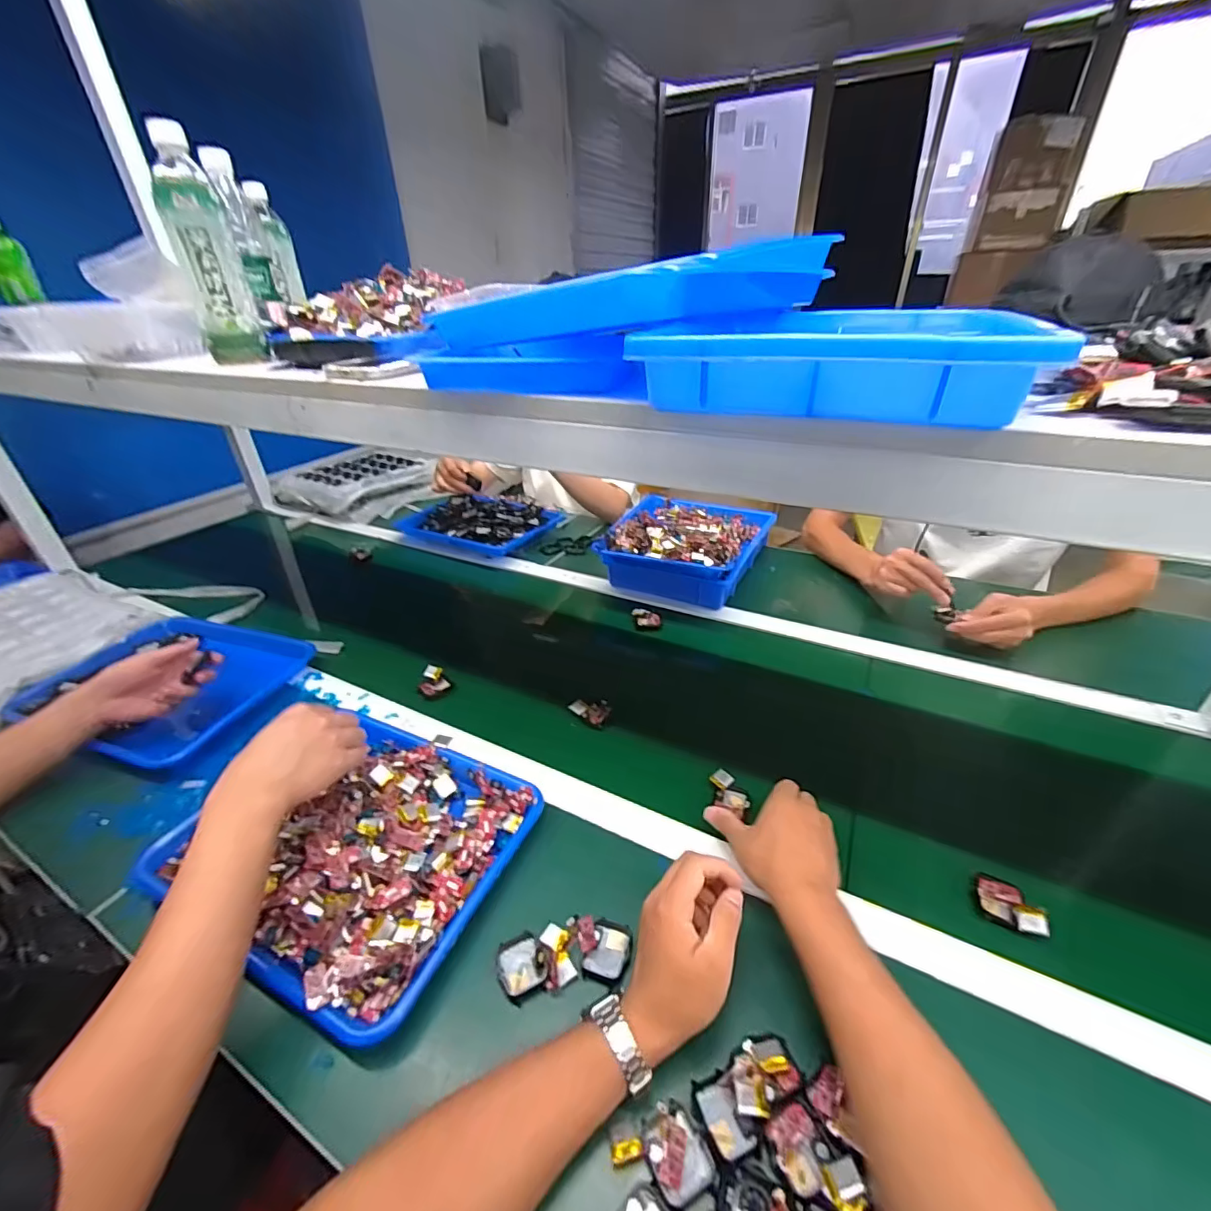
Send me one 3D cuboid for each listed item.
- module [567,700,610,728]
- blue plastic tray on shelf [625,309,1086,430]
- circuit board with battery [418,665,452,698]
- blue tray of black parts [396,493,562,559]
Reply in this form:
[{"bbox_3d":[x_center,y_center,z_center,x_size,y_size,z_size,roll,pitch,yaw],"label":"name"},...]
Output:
[{"bbox_3d":[-0.019,0.139,0.691,0.051,0.012,0.038,14,36,25],"label":"module"},{"bbox_3d":[0.163,-0.187,0.379,0.217,0.041,0.266,9,34,19],"label":"blue plastic tray on shelf"},{"bbox_3d":[-0.246,0.109,0.749,0.037,0.026,0.045,-1,32,4],"label":"circuit board with battery"},{"bbox_3d":[-0.295,-0.196,1.211,0.334,0.045,0.244,13,35,23],"label":"blue tray of black parts"}]

